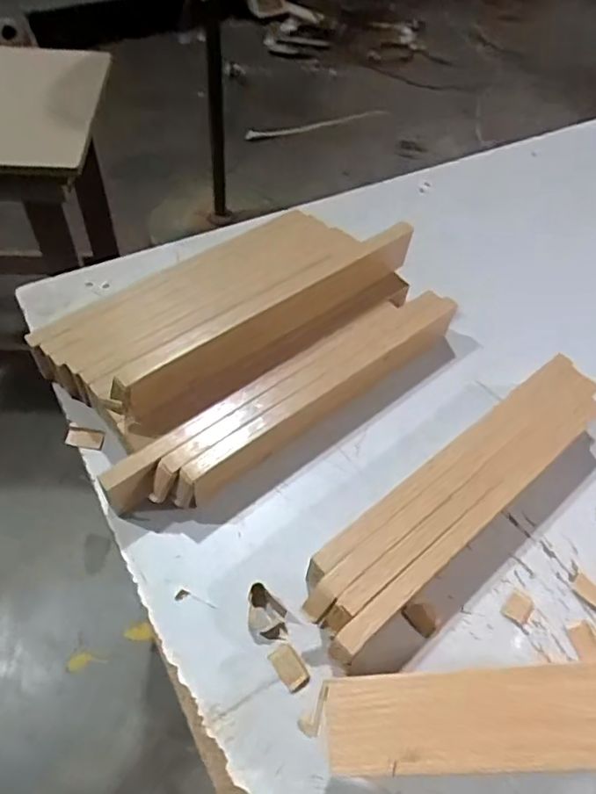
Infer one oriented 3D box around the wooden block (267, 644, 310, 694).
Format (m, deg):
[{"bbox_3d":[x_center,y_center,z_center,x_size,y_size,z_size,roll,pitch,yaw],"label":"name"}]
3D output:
[{"bbox_3d":[-0.006,0.183,0.392,0.017,0.004,0.030,-27,62,-23],"label":"wooden block"}]

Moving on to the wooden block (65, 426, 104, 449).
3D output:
[{"bbox_3d":[-0.179,0.034,0.486,0.028,0.005,0.018,7,54,-1],"label":"wooden block"}]

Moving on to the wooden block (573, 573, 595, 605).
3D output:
[{"bbox_3d":[0.223,0.148,0.440,0.027,0.004,0.015,35,59,18],"label":"wooden block"}]

